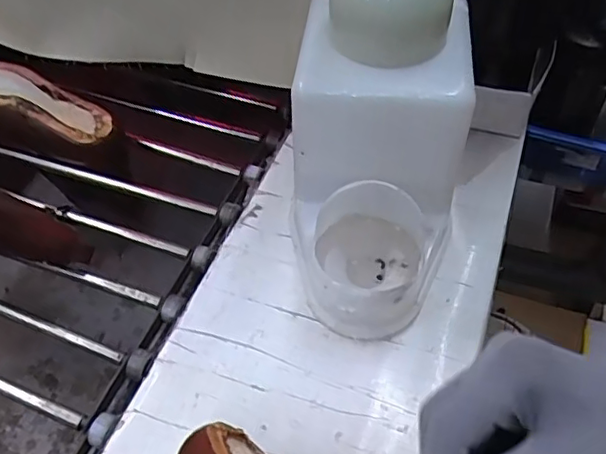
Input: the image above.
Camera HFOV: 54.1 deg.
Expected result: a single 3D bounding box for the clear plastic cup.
[{"bbox_3d":[0.051,0.025,0.484,0.105,0.058,0.115,0,50,0],"label":"clear plastic cup"}]

